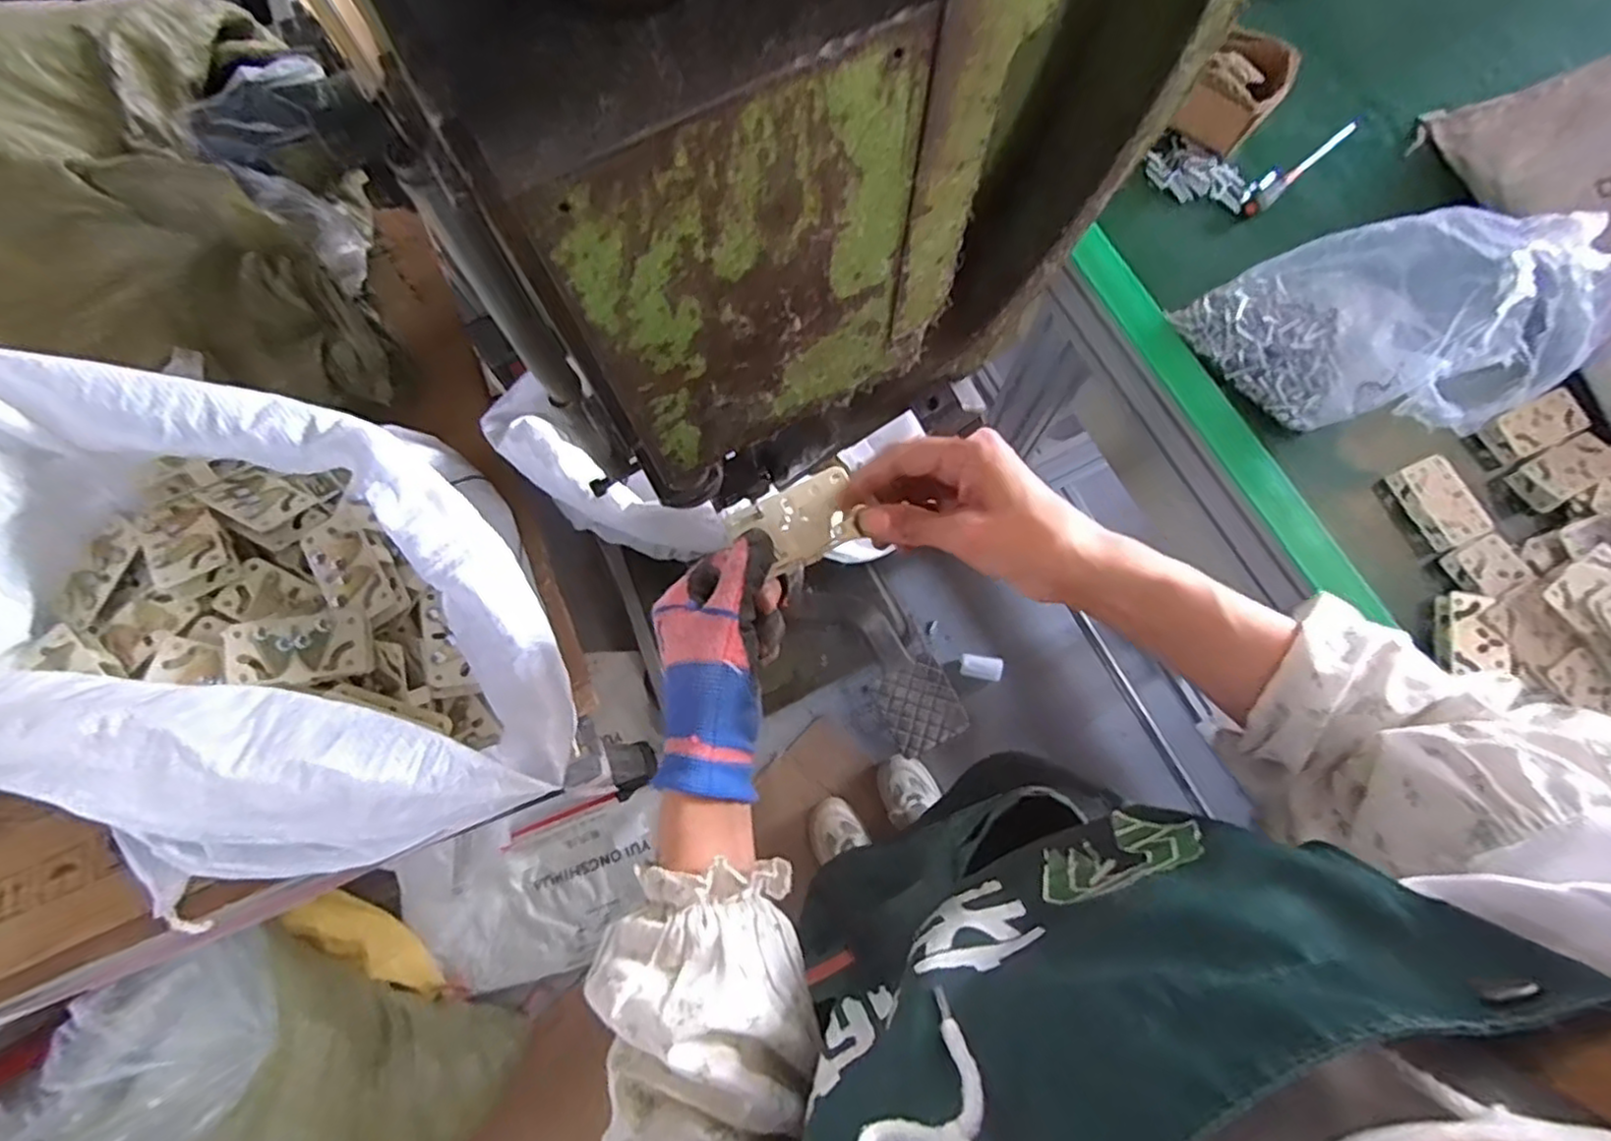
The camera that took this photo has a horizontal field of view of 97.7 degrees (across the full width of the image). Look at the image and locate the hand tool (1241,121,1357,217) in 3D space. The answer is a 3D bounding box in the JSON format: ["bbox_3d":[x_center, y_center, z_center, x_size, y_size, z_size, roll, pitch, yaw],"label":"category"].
[{"bbox_3d":[0.517,-0.419,0.729,0.168,0.012,0.019,-39,77,-9],"label":"hand tool"}]

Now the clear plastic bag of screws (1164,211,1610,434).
[{"bbox_3d":[0.473,-0.207,0.574,0.125,0.173,0.242,-43,77,-10],"label":"clear plastic bag of screws"}]

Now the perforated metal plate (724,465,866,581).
[{"bbox_3d":[-0.004,-0.027,0.412,0.073,0.006,0.044,-28,92,-8],"label":"perforated metal plate"}]

